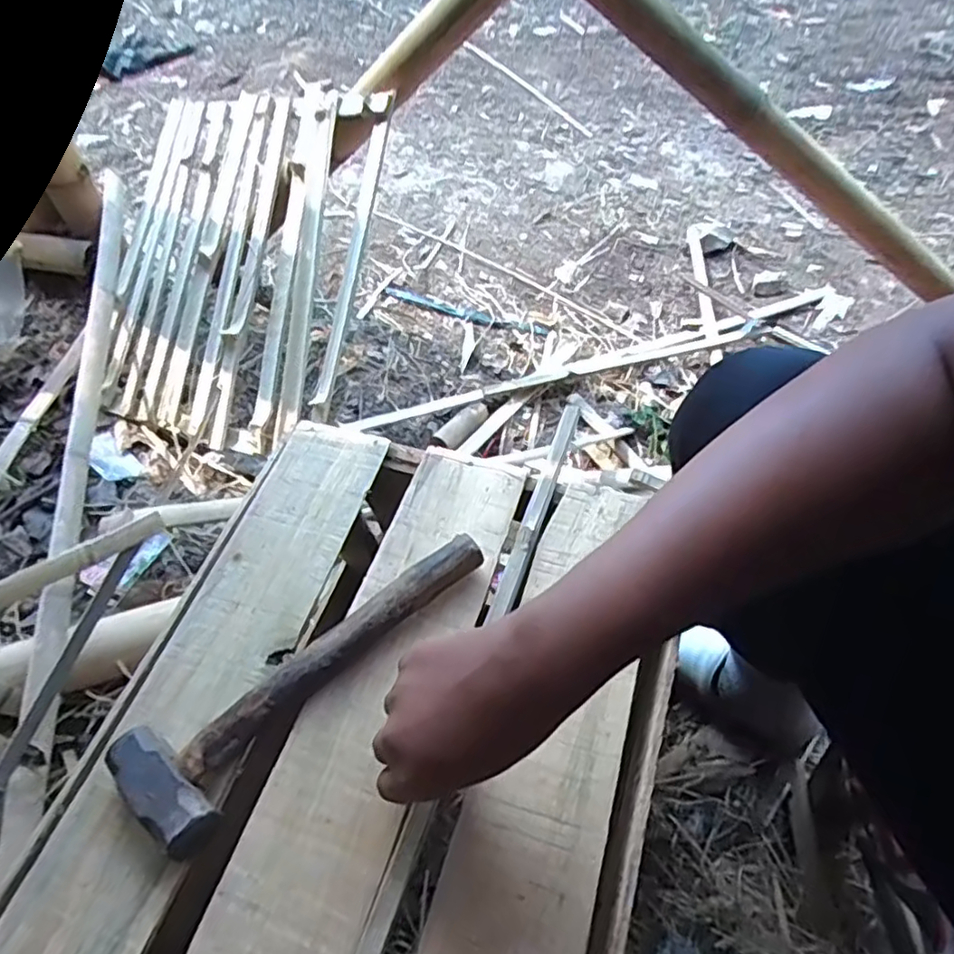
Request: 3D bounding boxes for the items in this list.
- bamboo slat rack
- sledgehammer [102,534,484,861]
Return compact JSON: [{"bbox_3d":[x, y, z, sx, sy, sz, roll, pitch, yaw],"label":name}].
[{"bbox_3d":[-0.371,-0.300,0.948,0.486,0.050,0.507,17,96,27],"label":"bamboo slat rack"},{"bbox_3d":[-0.115,0.122,0.450,0.085,0.036,0.270,37,64,23],"label":"sledgehammer"}]

